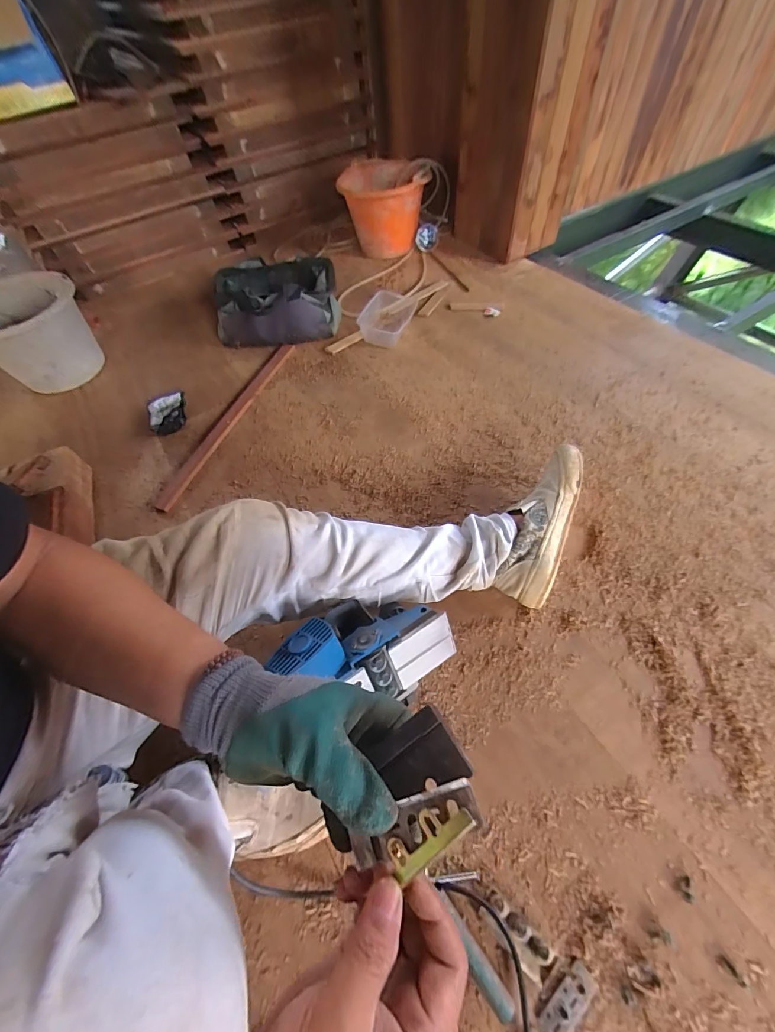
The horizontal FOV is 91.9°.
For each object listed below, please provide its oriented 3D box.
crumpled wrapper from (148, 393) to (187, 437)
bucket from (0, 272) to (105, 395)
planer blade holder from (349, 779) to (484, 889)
[{"bbox_3d":[-0.509,-0.238,0.869,0.089,0.037,0.125,-21,58,-9],"label":"crumpled wrapper"},{"bbox_3d":[-0.861,-0.431,0.929,0.254,0.199,0.224,-8,57,-1],"label":"bucket"},{"bbox_3d":[0.017,0.185,0.220,0.079,0.009,0.033,-35,59,5],"label":"planer blade holder"}]

